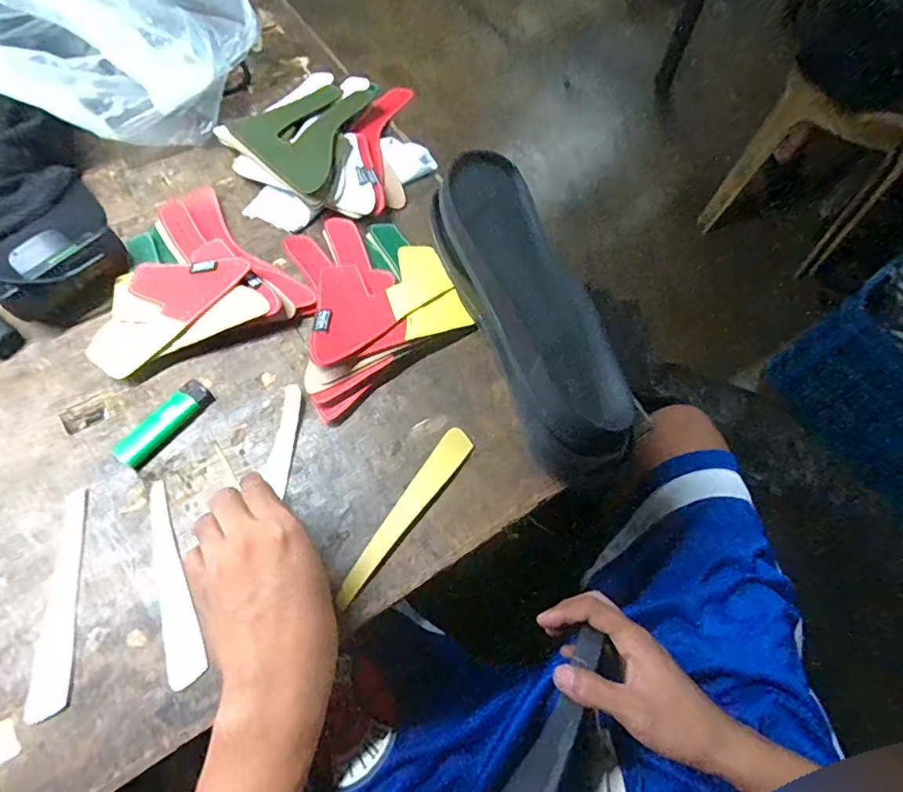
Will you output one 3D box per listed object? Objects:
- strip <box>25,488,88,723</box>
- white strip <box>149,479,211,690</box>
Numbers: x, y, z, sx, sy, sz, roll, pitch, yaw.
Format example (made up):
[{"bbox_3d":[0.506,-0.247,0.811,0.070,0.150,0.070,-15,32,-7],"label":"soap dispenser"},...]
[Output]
[{"bbox_3d":[-0.274,0.139,0.364,0.024,0.004,0.148,-9,65,-7],"label":"strip"},{"bbox_3d":[-0.200,0.129,0.371,0.024,0.004,0.143,-20,67,-12],"label":"white strip"}]

